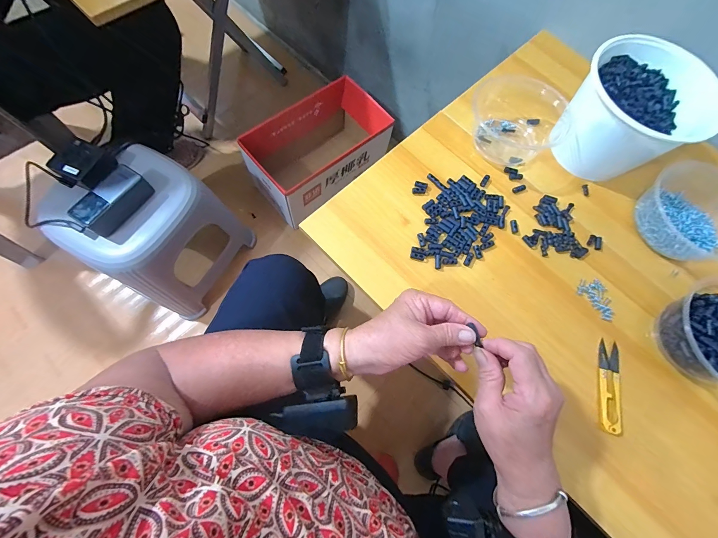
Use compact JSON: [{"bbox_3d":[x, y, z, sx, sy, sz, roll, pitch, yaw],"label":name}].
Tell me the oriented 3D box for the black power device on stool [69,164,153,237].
[{"bbox_3d":[-0.455,-0.127,0.561,0.057,0.051,0.131,36,73,6],"label":"black power device on stool"}]

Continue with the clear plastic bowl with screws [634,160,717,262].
[{"bbox_3d":[0.474,-0.079,0.421,0.148,0.041,0.137,0,75,-2],"label":"clear plastic bowl with screws"}]

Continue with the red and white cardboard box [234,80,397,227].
[{"bbox_3d":[-0.116,-0.338,0.911,0.393,0.215,0.222,-37,79,-15],"label":"red and white cardboard box"}]

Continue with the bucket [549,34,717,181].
[{"bbox_3d":[0.369,-0.219,0.417,0.154,0.110,0.153,0,75,-2],"label":"bucket"}]

